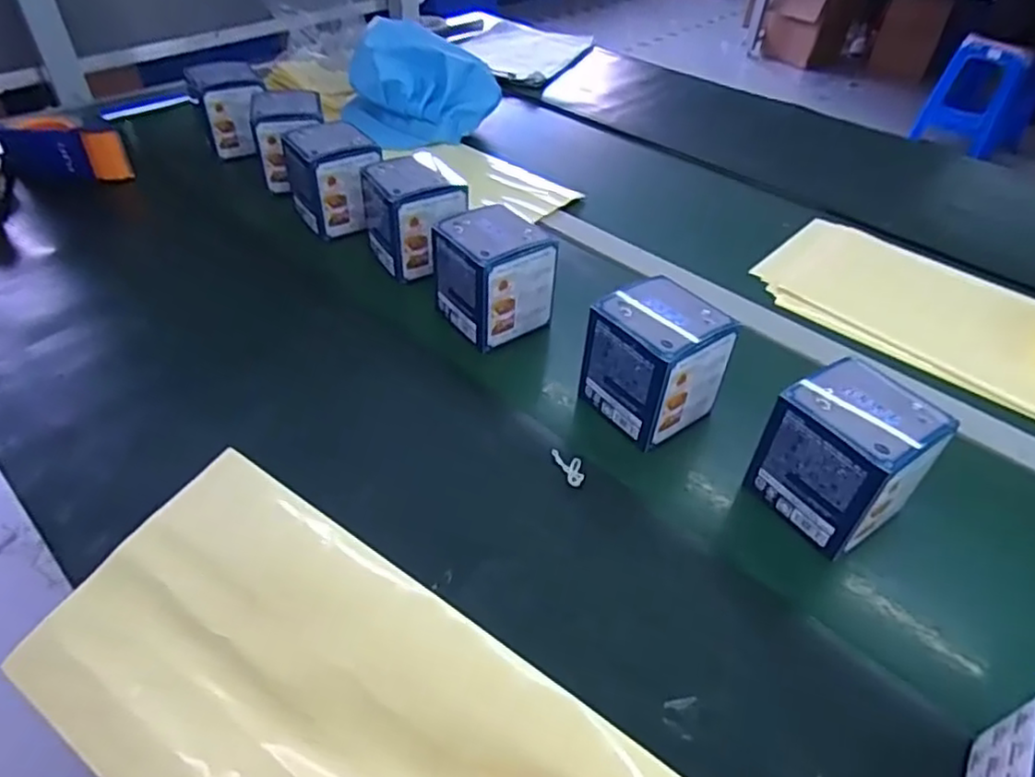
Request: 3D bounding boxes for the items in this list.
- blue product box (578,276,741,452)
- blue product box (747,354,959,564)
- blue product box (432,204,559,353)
[{"bbox_3d":[0.108,-0.022,0.509,0.085,0.094,0.085,-24,46,-25],"label":"blue product box"},{"bbox_3d":[0.225,0.045,0.441,0.083,0.089,0.089,-25,47,-27],"label":"blue product box"},{"bbox_3d":[-0.023,-0.103,0.587,0.081,0.090,0.085,-26,48,-28],"label":"blue product box"}]

